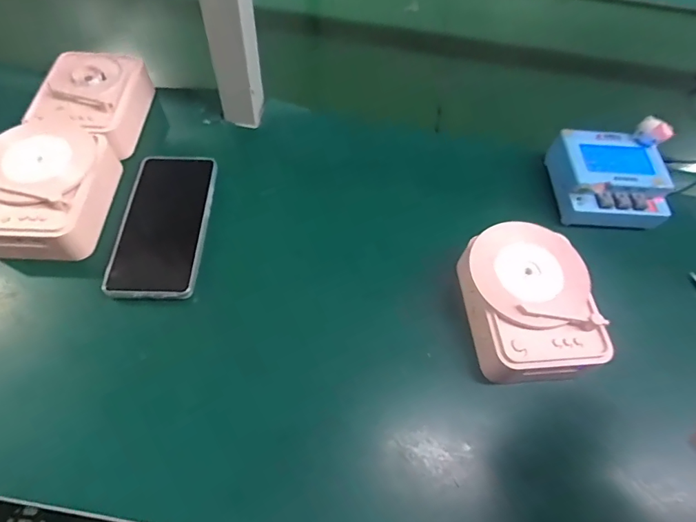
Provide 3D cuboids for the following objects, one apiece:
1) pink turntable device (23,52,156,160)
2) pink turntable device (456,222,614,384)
[{"bbox_3d":[-0.279,-0.174,0.486,0.094,0.045,0.125,2,58,-3],"label":"pink turntable device"},{"bbox_3d":[0.155,0.035,0.384,0.107,0.047,0.132,-6,59,-8],"label":"pink turntable device"}]

